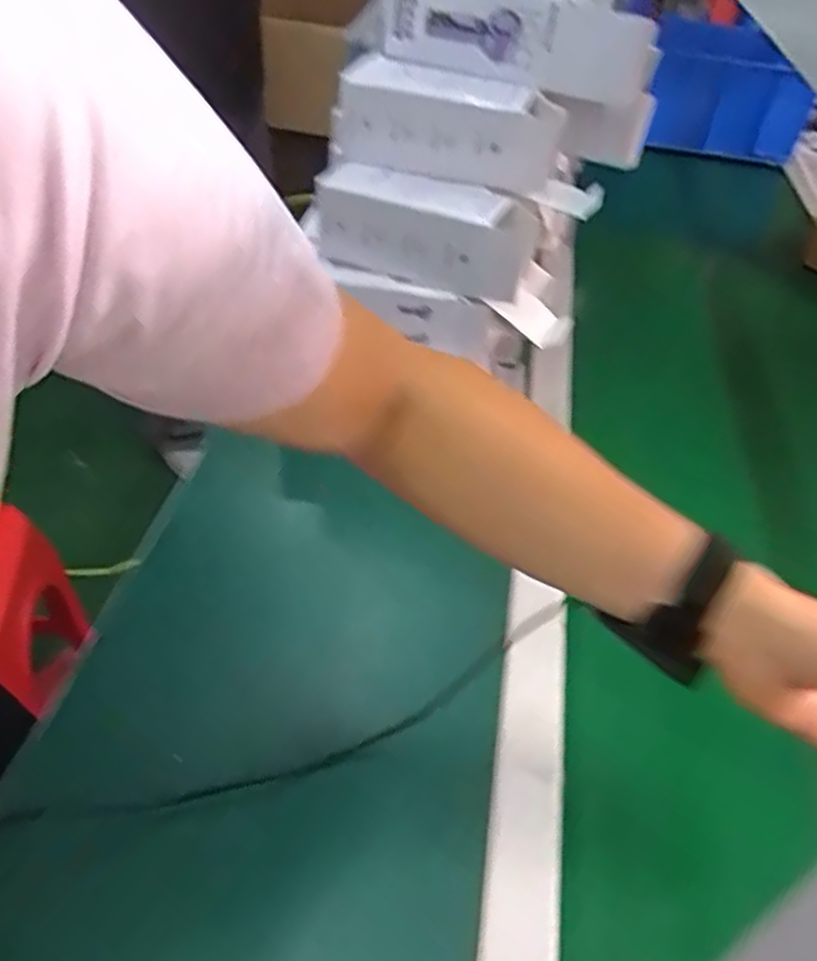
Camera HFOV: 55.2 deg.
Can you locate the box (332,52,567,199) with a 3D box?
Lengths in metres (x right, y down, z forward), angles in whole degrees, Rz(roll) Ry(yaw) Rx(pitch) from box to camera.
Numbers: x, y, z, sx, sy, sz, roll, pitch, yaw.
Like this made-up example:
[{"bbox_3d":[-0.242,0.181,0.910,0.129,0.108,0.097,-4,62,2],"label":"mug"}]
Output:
[{"bbox_3d":[0.033,-0.317,0.697,0.199,0.071,0.068,15,43,11],"label":"box"}]

